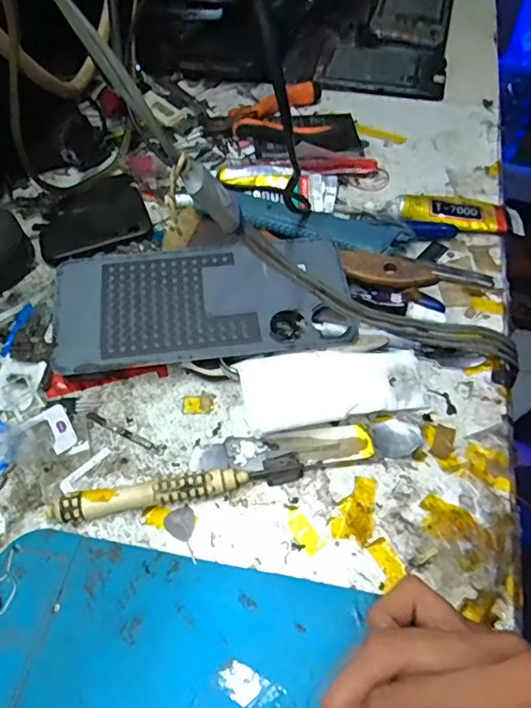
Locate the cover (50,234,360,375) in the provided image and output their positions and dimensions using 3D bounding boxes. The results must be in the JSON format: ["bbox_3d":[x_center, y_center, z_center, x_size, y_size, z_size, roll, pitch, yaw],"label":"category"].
[{"bbox_3d":[-0.036,-0.032,0.304,0.162,0.005,0.082,-9,61,-6],"label":"cover"}]

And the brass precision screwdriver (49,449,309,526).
[{"bbox_3d":[-0.040,0.064,0.256,0.117,0.014,0.014,-11,54,-7],"label":"brass precision screwdriver"}]

